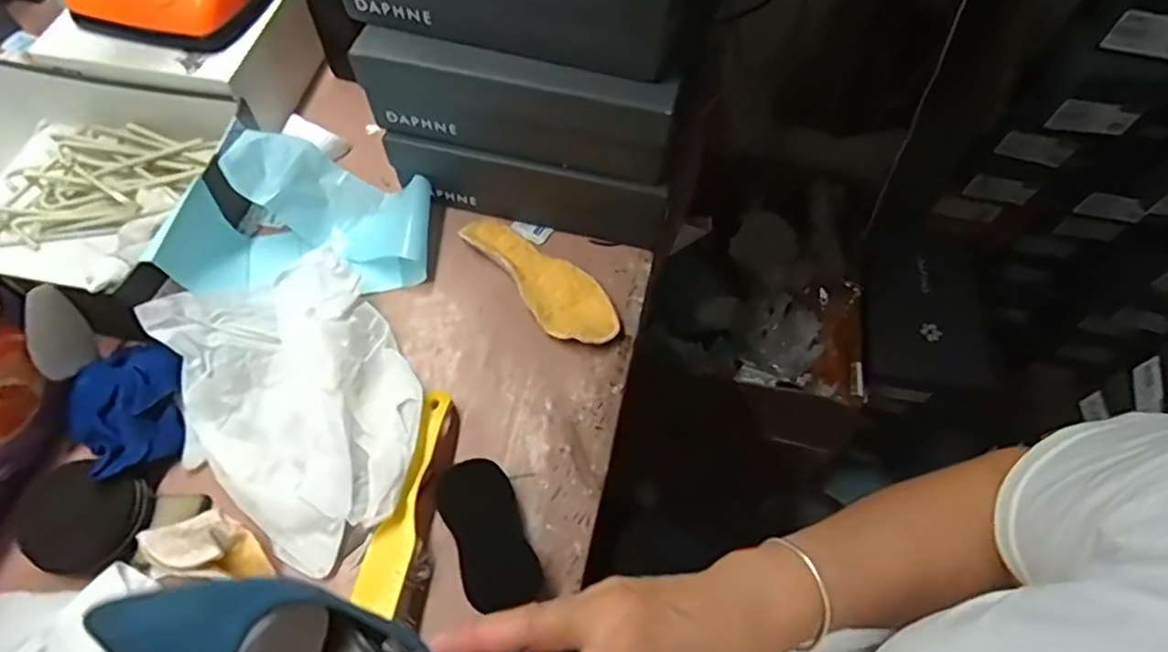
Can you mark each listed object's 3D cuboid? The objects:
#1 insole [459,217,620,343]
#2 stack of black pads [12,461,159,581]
[{"bbox_3d":[-0.043,-0.053,0.675,0.070,0.016,0.197,-36,68,-20],"label":"insole"},{"bbox_3d":[-0.407,0.159,0.528,0.085,0.019,0.083,25,73,-16],"label":"stack of black pads"}]

